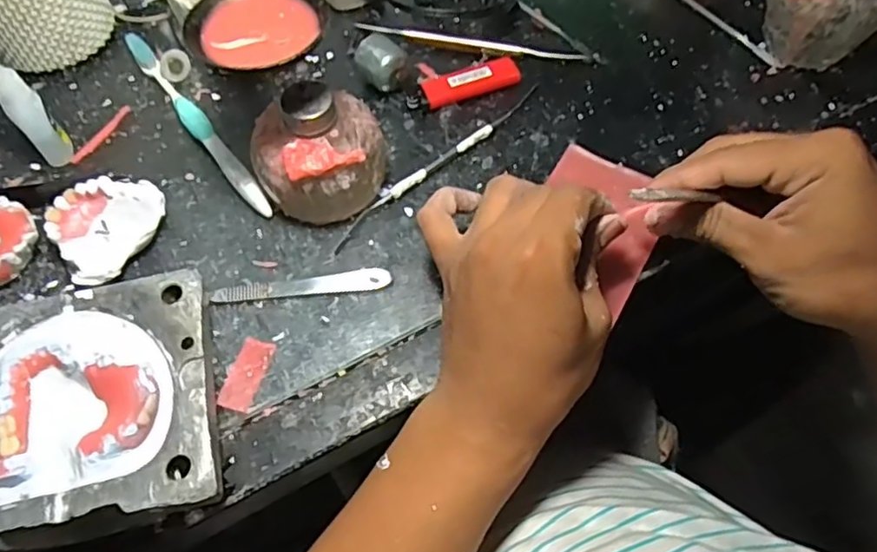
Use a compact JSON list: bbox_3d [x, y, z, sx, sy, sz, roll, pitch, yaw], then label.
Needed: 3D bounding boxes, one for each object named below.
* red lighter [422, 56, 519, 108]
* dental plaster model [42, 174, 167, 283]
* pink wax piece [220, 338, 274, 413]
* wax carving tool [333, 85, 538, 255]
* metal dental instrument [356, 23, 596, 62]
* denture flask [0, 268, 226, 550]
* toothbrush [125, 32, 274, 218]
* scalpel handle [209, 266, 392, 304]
[{"bbox_3d":[0.022,-0.134,0.441,0.069,0.014,0.021,-19,62,-11],"label":"red lighter"},{"bbox_3d":[-0.190,-0.029,0.375,0.062,0.027,0.057,-33,66,-17],"label":"dental plaster model"},{"bbox_3d":[-0.101,0.051,0.338,0.018,0.004,0.039,14,61,7],"label":"pink wax piece"},{"bbox_3d":[0.001,-0.074,0.410,0.180,0.007,0.013,-40,68,-20],"label":"wax carving tool"},{"bbox_3d":[0.024,-0.166,0.459,0.167,0.011,0.013,12,61,6],"label":"metal dental instrument"},{"bbox_3d":[-0.168,0.066,0.307,0.125,0.043,0.116,-12,61,-7],"label":"denture flask"},{"bbox_3d":[-0.161,-0.102,0.423,0.015,0.015,0.185,-35,66,-18],"label":"toothbrush"},{"bbox_3d":[-0.078,0.005,0.364,0.099,0.004,0.014,-5,61,-4],"label":"scalpel handle"}]

